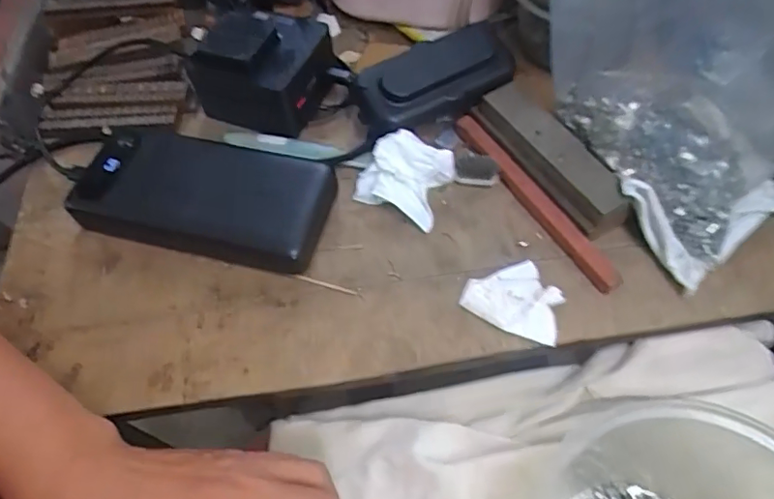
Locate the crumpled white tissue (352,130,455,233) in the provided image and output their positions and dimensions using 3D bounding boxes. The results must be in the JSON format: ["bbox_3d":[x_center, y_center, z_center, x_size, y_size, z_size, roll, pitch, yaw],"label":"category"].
[{"bbox_3d":[0.010,-0.046,0.333,0.052,0.031,0.043,21,62,15],"label":"crumpled white tissue"}]

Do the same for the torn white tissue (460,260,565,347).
[{"bbox_3d":[0.071,0.027,0.304,0.053,0.008,0.040,16,61,12],"label":"torn white tissue"}]

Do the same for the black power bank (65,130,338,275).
[{"bbox_3d":[-0.114,-0.035,0.335,0.154,0.026,0.073,12,60,10],"label":"black power bank"}]

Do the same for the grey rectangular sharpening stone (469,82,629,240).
[{"bbox_3d":[0.099,-0.059,0.332,0.030,0.027,0.111,-29,62,-13],"label":"grey rectangular sharpening stone"}]

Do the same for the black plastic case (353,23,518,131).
[{"bbox_3d":[0.032,-0.110,0.357,0.107,0.035,0.050,-28,62,-12],"label":"black plastic case"}]

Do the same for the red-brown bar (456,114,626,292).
[{"bbox_3d":[0.088,-0.033,0.332,0.015,0.009,0.146,-29,62,-14],"label":"red-brown bar"}]

